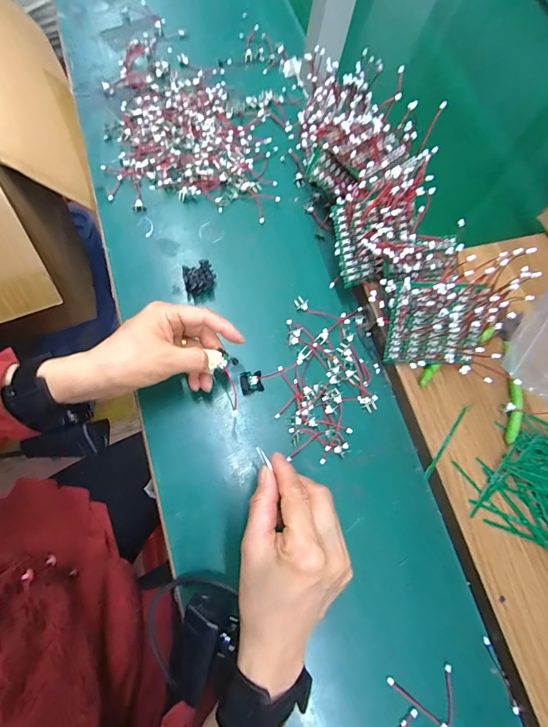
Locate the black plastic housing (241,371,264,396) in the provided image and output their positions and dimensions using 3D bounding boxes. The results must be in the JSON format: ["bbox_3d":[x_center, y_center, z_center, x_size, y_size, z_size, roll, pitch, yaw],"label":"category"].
[{"bbox_3d":[-0.023,0.019,0.380,0.022,0.013,0.021,-11,73,-11],"label":"black plastic housing"}]

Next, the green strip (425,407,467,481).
[{"bbox_3d":[0.167,0.075,0.360,0.005,0.007,0.083,38,71,6],"label":"green strip"}]

